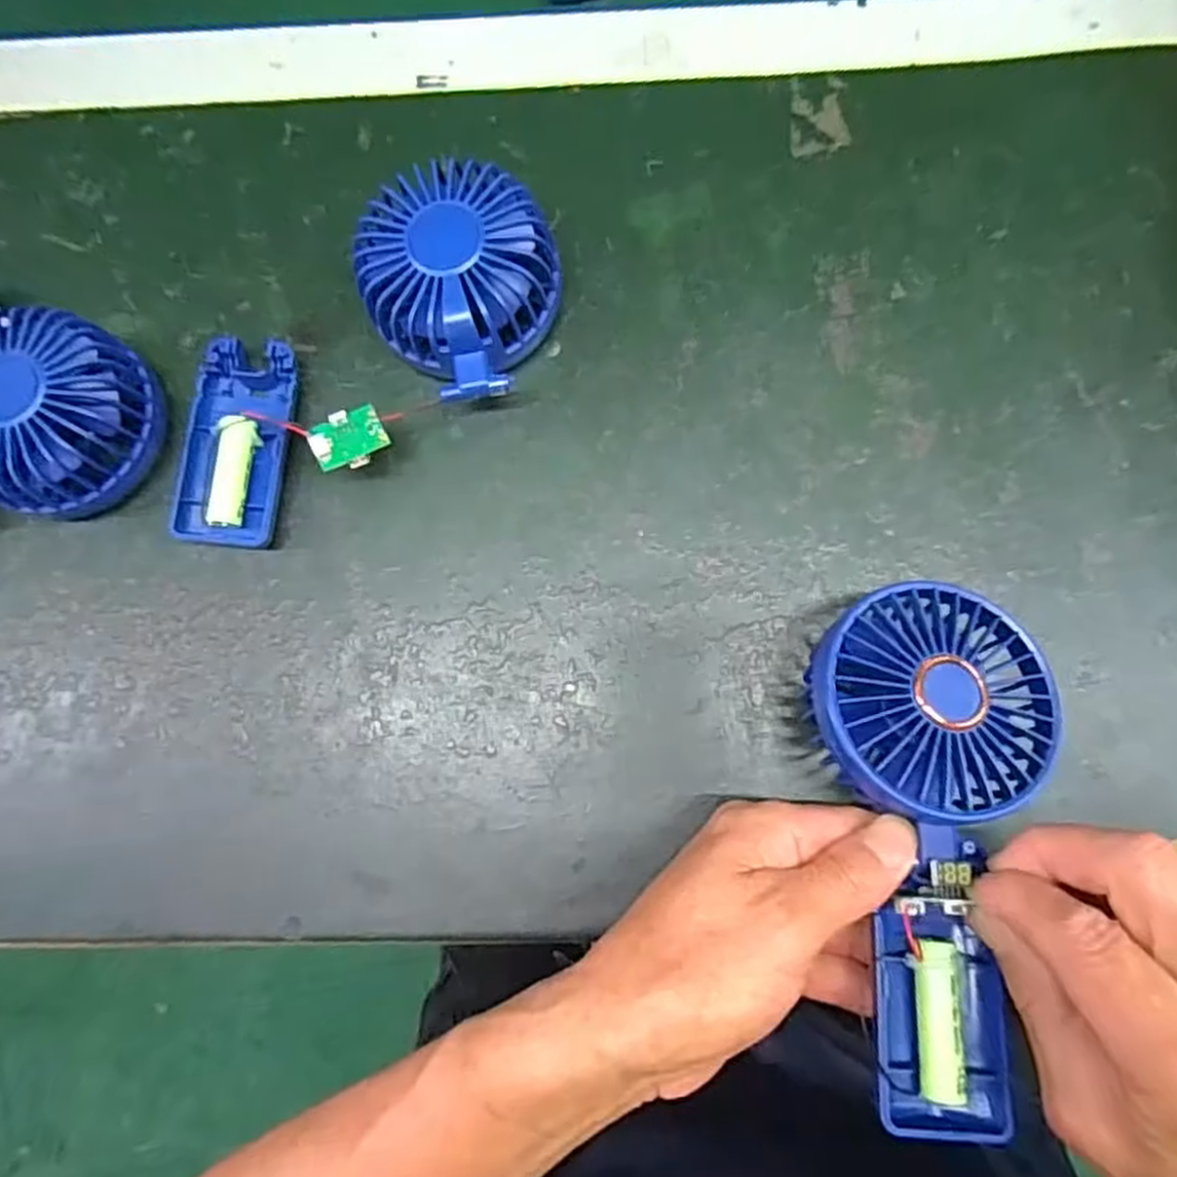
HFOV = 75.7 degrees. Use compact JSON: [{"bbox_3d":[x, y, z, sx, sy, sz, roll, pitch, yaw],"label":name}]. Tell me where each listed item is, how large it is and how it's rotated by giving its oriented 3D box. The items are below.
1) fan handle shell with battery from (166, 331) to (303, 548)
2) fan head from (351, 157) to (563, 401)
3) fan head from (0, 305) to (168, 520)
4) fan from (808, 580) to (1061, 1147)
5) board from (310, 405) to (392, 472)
[{"bbox_3d":[-0.157,-0.066,0.344,0.045,0.014,0.094,6,82,4],"label":"fan handle shell with battery"},{"bbox_3d":[-0.053,-0.134,0.334,0.083,0.046,0.088,0,81,3],"label":"fan head"},{"bbox_3d":[-0.232,-0.076,0.330,0.078,0.044,0.077,0,81,3],"label":"fan head"},{"bbox_3d":[0.125,0.089,0.268,0.084,0.027,0.181,1,79,3],"label":"fan"},{"bbox_3d":[-0.101,-0.063,0.320,0.031,0.005,0.023,-24,95,-16],"label":"board"}]

